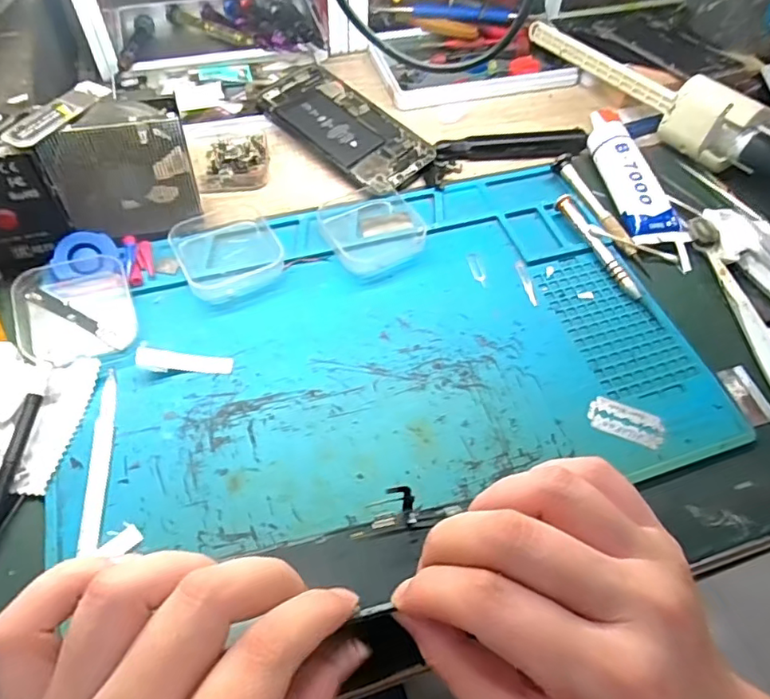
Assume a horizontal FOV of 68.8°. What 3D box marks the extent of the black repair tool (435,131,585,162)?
[{"bbox_3d":[0.102,-0.165,0.455,0.122,0.008,0.024,-4,57,-7],"label":"black repair tool"}]

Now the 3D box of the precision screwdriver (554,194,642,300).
[{"bbox_3d":[0.149,-0.073,0.393,0.011,0.014,0.094,-19,60,-16],"label":"precision screwdriver"}]

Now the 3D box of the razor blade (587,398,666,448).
[{"bbox_3d":[0.138,0.041,0.322,0.041,0.004,0.022,23,58,10],"label":"razor blade"}]

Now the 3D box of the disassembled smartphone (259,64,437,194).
[{"bbox_3d":[-0.033,-0.181,0.451,0.144,0.011,0.071,40,63,20],"label":"disassembled smartphone"}]

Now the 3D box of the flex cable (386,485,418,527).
[{"bbox_3d":[0.010,0.076,0.273,0.010,0.006,0.020,-20,87,-16],"label":"flex cable"}]

